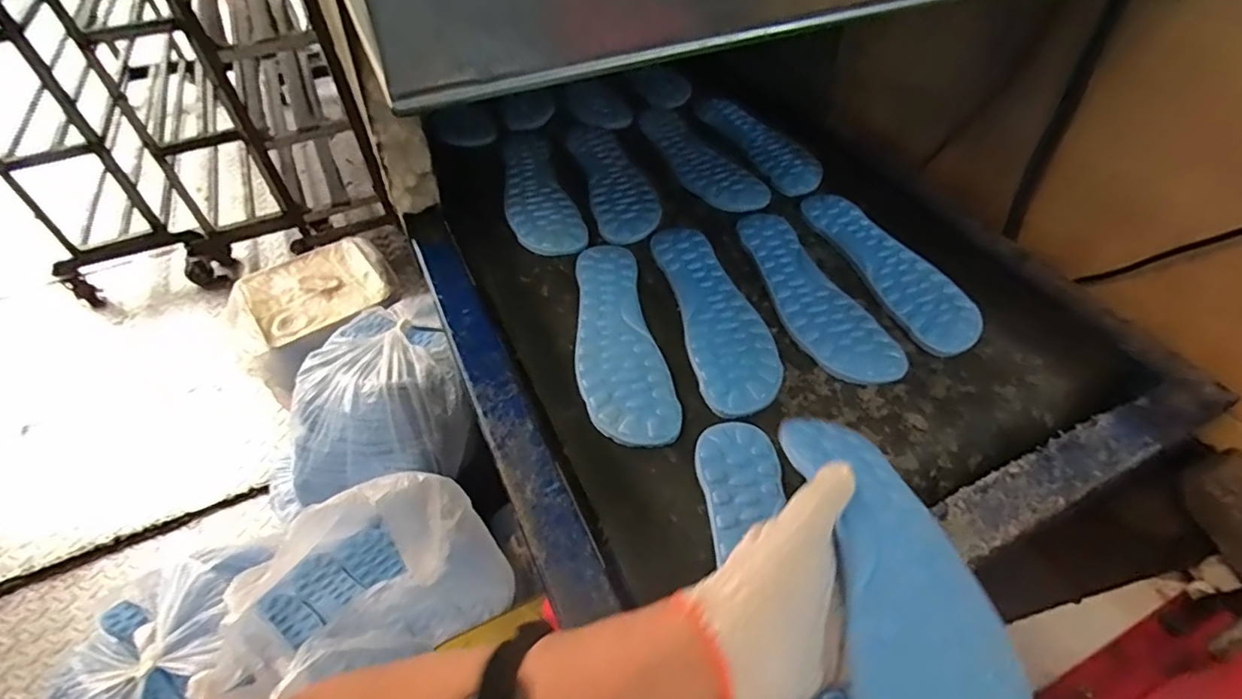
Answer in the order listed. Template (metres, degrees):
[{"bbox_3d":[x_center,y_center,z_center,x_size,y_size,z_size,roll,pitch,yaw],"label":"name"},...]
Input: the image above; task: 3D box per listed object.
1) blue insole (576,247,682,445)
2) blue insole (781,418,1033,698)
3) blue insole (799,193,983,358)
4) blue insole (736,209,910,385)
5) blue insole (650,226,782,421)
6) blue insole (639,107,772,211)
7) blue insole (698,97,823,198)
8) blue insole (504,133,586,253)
[{"bbox_3d":[-0.006,-0.017,0.558,0.078,0.008,0.253,-8,49,-6],"label":"blue insole"},{"bbox_3d":[0.150,0.129,0.312,0.078,0.029,0.237,-1,46,1],"label":"blue insole"},{"bbox_3d":[0.284,-0.094,0.618,0.079,0.013,0.251,-15,50,-11],"label":"blue insole"},{"bbox_3d":[0.187,-0.063,0.595,0.078,0.013,0.255,-15,50,-11],"label":"blue insole"},{"bbox_3d":[0.092,-0.041,0.577,0.074,0.008,0.250,-9,49,-6],"label":"blue insole"},{"bbox_3d":[0.091,-0.260,0.772,0.087,0.009,0.274,-21,52,-16],"label":"blue insole"},{"bbox_3d":[0.186,-0.287,0.788,0.077,0.006,0.259,-20,51,-15],"label":"blue insole"},{"bbox_3d":[-0.112,-0.210,0.732,0.080,0.010,0.294,-14,50,-10],"label":"blue insole"}]

